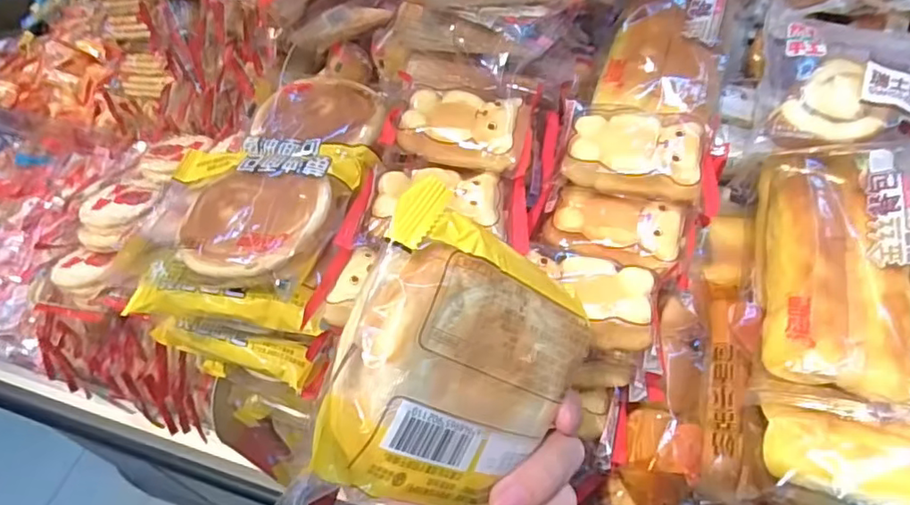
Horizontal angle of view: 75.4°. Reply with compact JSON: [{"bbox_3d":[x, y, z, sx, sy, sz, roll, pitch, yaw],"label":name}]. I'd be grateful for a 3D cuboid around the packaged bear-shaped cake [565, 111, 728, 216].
[{"bbox_3d":[0.116,-0.061,0.361,0.091,0.023,0.055,12,55,15],"label":"packaged bear-shaped cake"}]

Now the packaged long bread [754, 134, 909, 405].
[{"bbox_3d":[0.233,-0.004,0.344,0.083,0.044,0.166,11,55,14],"label":"packaged long bread"}]

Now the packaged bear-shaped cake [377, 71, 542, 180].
[{"bbox_3d":[0.005,-0.084,0.380,0.094,0.022,0.063,9,54,13],"label":"packaged bear-shaped cake"}]

